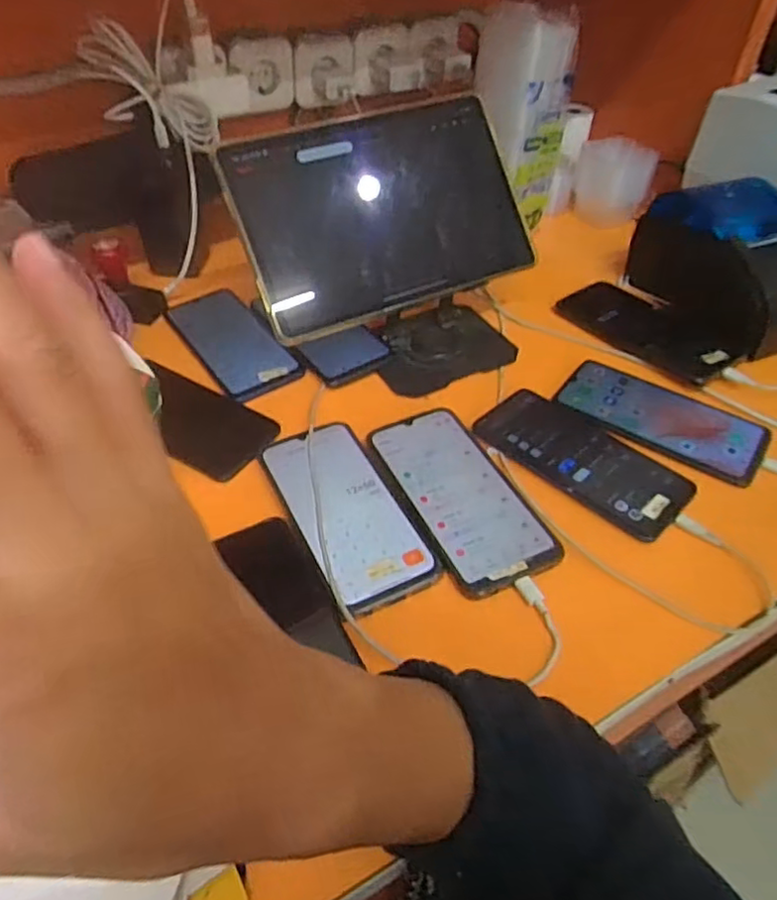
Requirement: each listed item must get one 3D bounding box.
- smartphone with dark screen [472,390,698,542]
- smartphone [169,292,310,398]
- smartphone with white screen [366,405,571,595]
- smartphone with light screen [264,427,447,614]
[{"bbox_3d":[0.154,0.002,0.524,0.085,0.014,0.166,-34,55,-29],"label":"smartphone with dark screen"},{"bbox_3d":[-0.151,-0.106,0.635,0.073,0.008,0.169,-26,51,-23],"label":"smartphone"},{"bbox_3d":[0.052,0.030,0.494,0.077,0.008,0.170,-18,48,-17],"label":"smartphone with white screen"},{"bbox_3d":[-0.032,0.041,0.486,0.077,0.010,0.168,-20,49,-18],"label":"smartphone with light screen"}]

